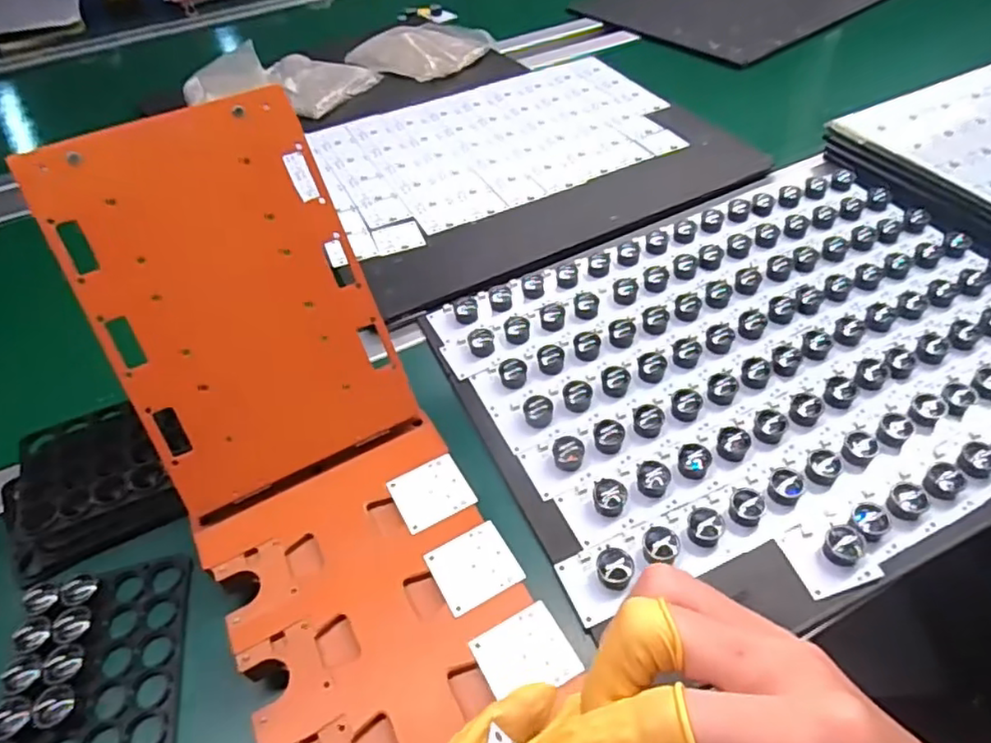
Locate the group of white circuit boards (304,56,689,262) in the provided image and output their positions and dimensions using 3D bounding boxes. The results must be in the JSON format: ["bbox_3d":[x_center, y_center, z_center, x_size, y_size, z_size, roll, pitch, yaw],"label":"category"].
[{"bbox_3d":[0.002,-0.280,0.762,0.435,0.008,0.258,-24,53,-16],"label":"group of white circuit boards"}]

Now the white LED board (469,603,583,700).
[{"bbox_3d":[0.017,0.155,0.344,0.048,0.004,0.044,-25,51,-17],"label":"white LED board"}]

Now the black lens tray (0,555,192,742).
[{"bbox_3d":[-0.233,0.202,0.355,0.096,0.022,0.194,-12,48,-6],"label":"black lens tray"}]

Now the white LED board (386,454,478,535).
[{"bbox_3d":[-0.043,0.079,0.417,0.047,0.004,0.044,-24,51,-16],"label":"white LED board"}]

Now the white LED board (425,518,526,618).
[{"bbox_3d":[-0.013,0.117,0.379,0.048,0.004,0.045,-25,51,-17],"label":"white LED board"}]

